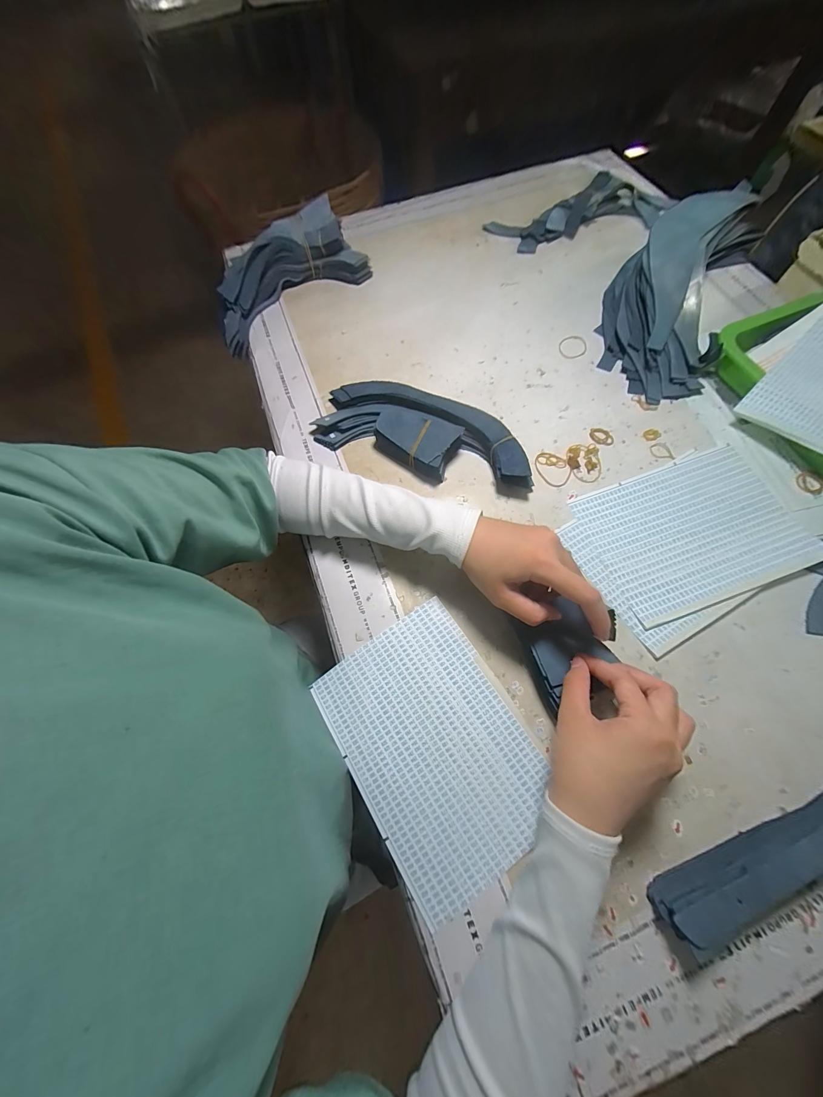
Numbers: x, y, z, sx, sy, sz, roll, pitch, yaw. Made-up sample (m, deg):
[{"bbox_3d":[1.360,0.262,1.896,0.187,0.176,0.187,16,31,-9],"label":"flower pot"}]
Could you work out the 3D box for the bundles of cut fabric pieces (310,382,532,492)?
[{"bbox_3d":[0.014,-0.143,0.414,0.259,0.037,0.097,16,69,8],"label":"bundles of cut fabric pieces"}]

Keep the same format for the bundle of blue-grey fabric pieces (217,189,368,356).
[{"bbox_3d":[-0.186,-0.386,0.496,0.230,0.073,0.108,-39,72,-13],"label":"bundle of blue-grey fabric pieces"}]

